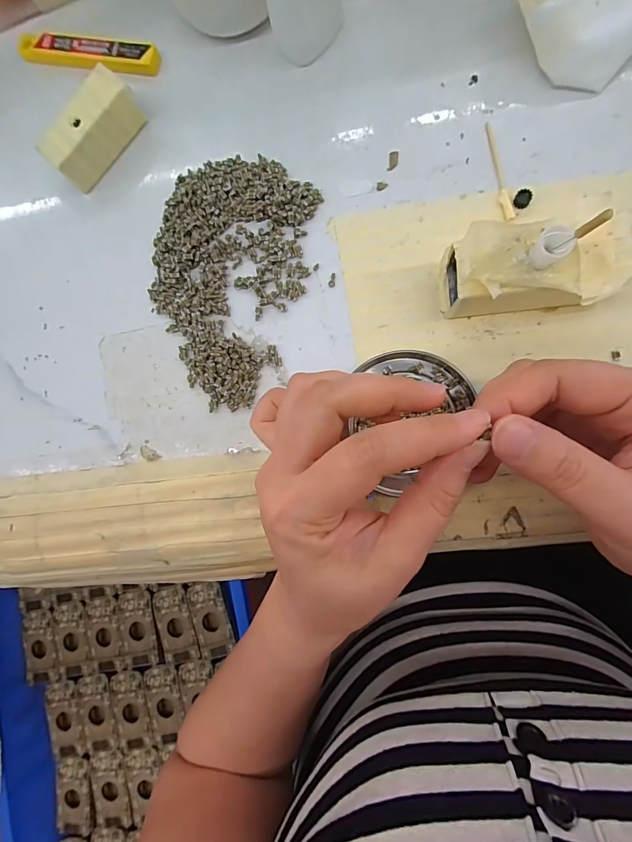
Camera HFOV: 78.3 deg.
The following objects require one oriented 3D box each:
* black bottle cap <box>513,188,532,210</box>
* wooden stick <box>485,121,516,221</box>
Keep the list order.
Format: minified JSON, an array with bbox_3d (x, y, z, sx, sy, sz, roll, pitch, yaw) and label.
[{"bbox_3d":[0.116,-0.124,0.217,0.010,0.006,0.010,0,88,9],"label":"black bottle cap"},{"bbox_3d":[0.103,-0.142,0.220,0.006,0.004,0.059,-13,86,8],"label":"wooden stick"}]

